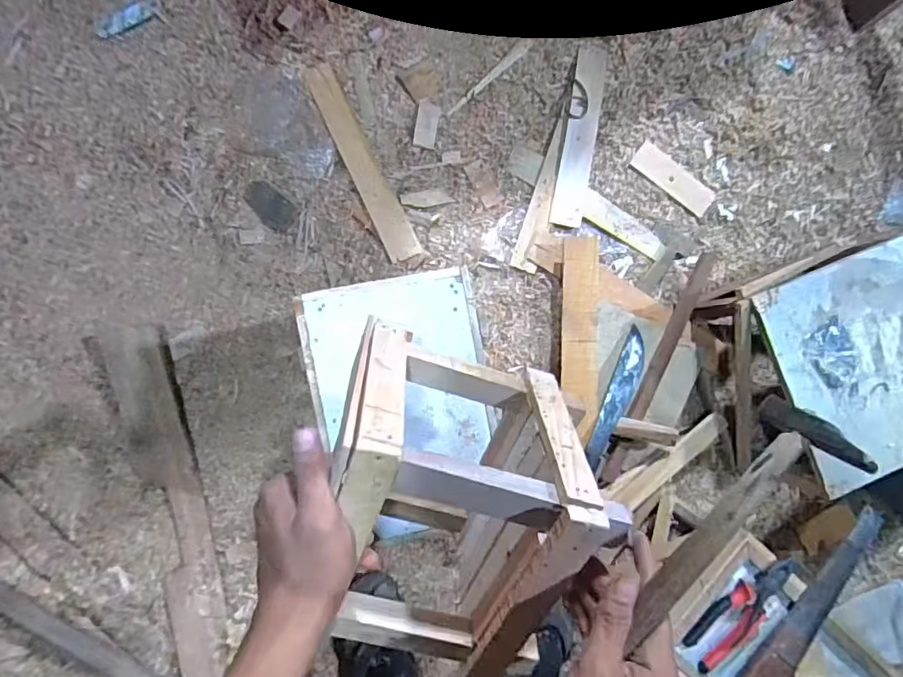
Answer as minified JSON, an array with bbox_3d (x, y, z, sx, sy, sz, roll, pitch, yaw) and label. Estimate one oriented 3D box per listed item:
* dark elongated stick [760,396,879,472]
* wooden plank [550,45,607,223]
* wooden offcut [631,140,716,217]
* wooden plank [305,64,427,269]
[{"bbox_3d":[0.225,0.058,0.335,0.013,0.077,0.015,-26,117,-8],"label":"dark elongated stick"},{"bbox_3d":[0.228,-0.357,0.949,0.058,0.018,0.326,11,88,-8],"label":"wooden plank"},{"bbox_3d":[0.400,-0.286,0.974,0.160,0.010,0.054,37,85,-6],"label":"wooden offcut"},{"bbox_3d":[-0.140,-0.277,0.877,0.054,0.007,0.345,-27,93,-8],"label":"wooden plank"}]

